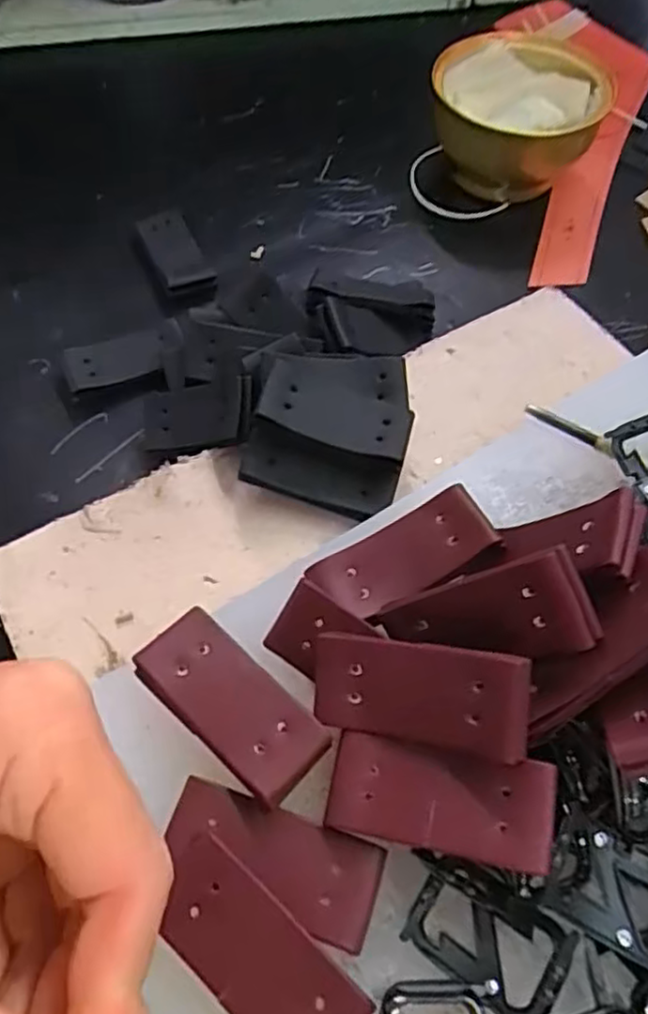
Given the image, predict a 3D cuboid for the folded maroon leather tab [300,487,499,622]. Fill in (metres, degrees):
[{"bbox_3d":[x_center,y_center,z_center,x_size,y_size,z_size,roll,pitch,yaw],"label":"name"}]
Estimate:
[{"bbox_3d":[0.026,0.016,0.233,0.061,0.005,0.027,-26,62,0],"label":"folded maroon leather tab"}]

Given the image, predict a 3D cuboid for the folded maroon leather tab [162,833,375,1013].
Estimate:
[{"bbox_3d":[-0.019,0.119,0.182,0.062,0.004,0.027,40,76,16],"label":"folded maroon leather tab"}]

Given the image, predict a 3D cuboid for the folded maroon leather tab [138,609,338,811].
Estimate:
[{"bbox_3d":[-0.029,0.060,0.214,0.063,0.005,0.027,39,63,23],"label":"folded maroon leather tab"}]

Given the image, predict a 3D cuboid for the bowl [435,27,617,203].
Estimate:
[{"bbox_3d":[0.109,-0.227,0.404,0.091,0.052,0.096,0,59,1],"label":"bowl"}]

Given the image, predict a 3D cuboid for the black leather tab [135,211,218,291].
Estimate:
[{"bbox_3d":[-0.083,-0.142,0.382,0.027,0.007,0.063,-23,63,-11],"label":"black leather tab"}]

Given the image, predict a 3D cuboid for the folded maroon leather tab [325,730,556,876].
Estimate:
[{"bbox_3d":[0.031,0.081,0.191,0.060,0.006,0.026,2,58,23],"label":"folded maroon leather tab"}]

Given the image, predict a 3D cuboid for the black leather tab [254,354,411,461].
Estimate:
[{"bbox_3d":[0.005,-0.038,0.274,0.059,0.007,0.033,20,61,-4],"label":"black leather tab"}]

